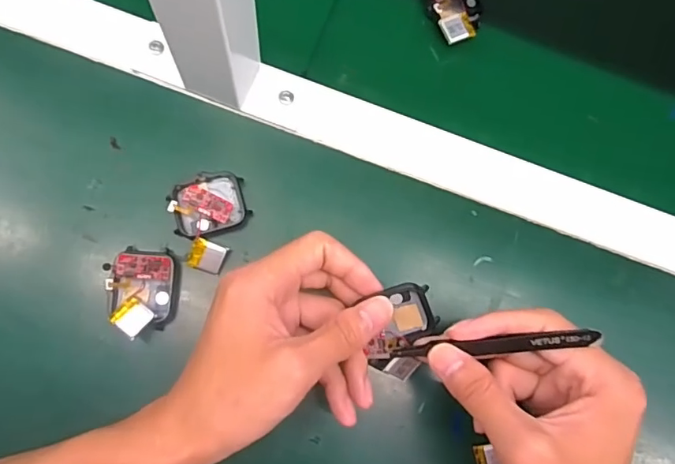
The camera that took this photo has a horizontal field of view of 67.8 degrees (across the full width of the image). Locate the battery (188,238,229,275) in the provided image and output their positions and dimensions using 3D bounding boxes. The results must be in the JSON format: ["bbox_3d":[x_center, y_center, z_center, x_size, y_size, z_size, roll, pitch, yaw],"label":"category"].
[{"bbox_3d":[-0.081,0.015,0.312,0.022,0.004,0.018,22,94,-20],"label":"battery"}]

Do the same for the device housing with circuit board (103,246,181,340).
[{"bbox_3d":[-0.118,0.036,0.303,0.037,0.022,0.049,5,77,-3],"label":"device housing with circuit board"}]

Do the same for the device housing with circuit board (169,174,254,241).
[{"bbox_3d":[-0.082,-0.018,0.318,0.046,0.012,0.038,-16,79,-8],"label":"device housing with circuit board"}]

